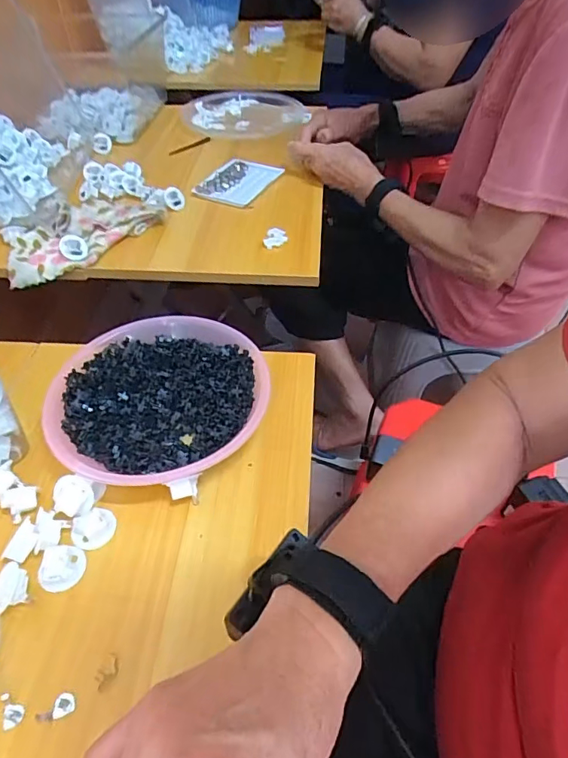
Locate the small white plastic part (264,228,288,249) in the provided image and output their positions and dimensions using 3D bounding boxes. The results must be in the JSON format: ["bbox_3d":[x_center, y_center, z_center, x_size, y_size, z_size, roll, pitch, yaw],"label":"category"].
[{"bbox_3d":[-0.013,-0.194,0.664,0.025,0.016,0.036,24,52,20],"label":"small white plastic part"}]

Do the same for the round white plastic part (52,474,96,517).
[{"bbox_3d":[-0.167,0.092,0.381,0.030,0.007,0.030,2,74,-6],"label":"round white plastic part"}]

